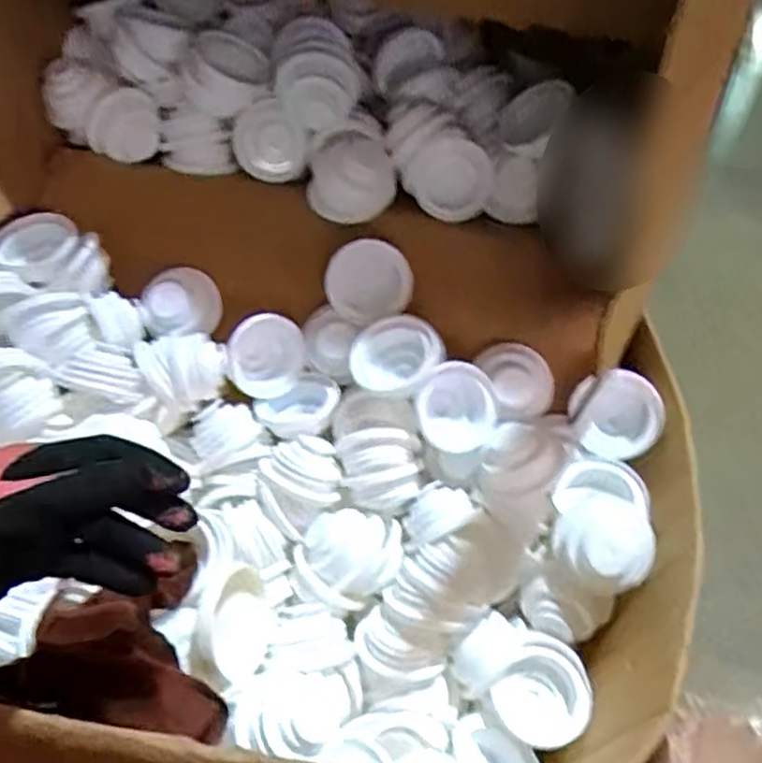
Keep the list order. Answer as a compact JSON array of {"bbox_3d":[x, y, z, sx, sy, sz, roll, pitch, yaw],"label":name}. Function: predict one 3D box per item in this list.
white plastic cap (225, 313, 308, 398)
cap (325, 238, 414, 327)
[{"bbox_3d":[-0.104,-0.024,0.654,0.069,0.074,0.021,6,13,-26],"label":"white plastic cap"},{"bbox_3d":[-0.012,-0.087,0.638,0.073,0.073,0.016,2,14,22],"label":"cap"}]

